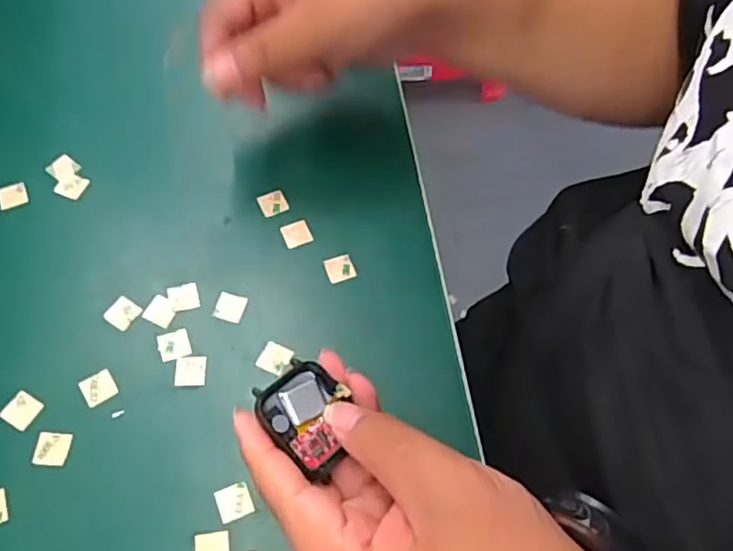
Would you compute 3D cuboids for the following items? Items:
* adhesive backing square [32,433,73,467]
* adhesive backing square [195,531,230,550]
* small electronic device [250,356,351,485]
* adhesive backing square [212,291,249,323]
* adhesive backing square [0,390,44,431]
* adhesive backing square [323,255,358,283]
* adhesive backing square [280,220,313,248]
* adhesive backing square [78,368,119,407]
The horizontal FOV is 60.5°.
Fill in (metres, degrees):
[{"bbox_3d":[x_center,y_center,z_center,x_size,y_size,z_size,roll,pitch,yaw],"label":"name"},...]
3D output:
[{"bbox_3d":[-0.153,0.085,0.307,0.016,0.004,0.015,6,65,-4],"label":"adhesive backing square"},{"bbox_3d":[-0.071,0.126,0.289,0.016,0.004,0.016,-7,64,-7],"label":"adhesive backing square"},{"bbox_3d":[-0.024,0.059,0.268,0.043,0.013,0.035,42,69,18],"label":"small electronic device"},{"bbox_3d":[-0.075,0.017,0.346,0.016,0.004,0.016,14,66,4],"label":"adhesive backing square"},{"bbox_3d":[-0.173,0.067,0.314,0.016,0.004,0.016,31,64,7],"label":"adhesive backing square"},{"bbox_3d":[-0.015,-0.004,0.360,0.016,0.004,0.016,-17,65,-11],"label":"adhesive backing square"},{"bbox_3d":[-0.041,-0.024,0.369,0.016,0.004,0.015,-22,72,-11],"label":"adhesive backing square"},{"bbox_3d":[-0.137,0.057,0.322,0.016,0.004,0.016,-29,67,-15],"label":"adhesive backing square"}]

